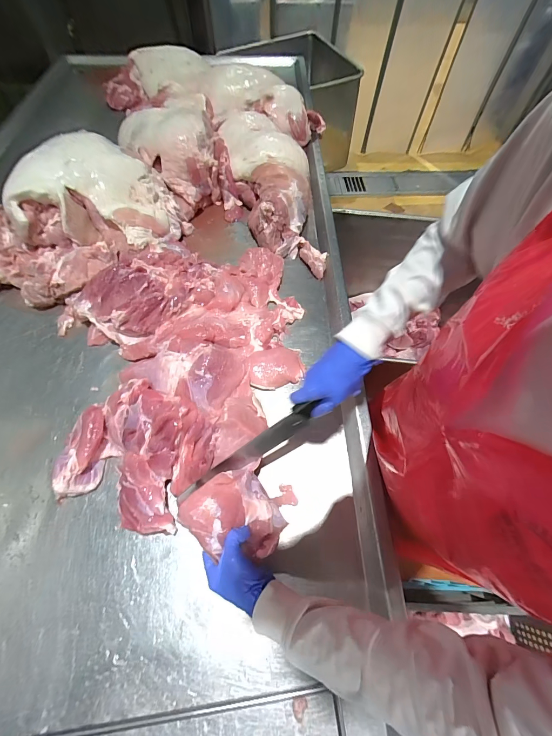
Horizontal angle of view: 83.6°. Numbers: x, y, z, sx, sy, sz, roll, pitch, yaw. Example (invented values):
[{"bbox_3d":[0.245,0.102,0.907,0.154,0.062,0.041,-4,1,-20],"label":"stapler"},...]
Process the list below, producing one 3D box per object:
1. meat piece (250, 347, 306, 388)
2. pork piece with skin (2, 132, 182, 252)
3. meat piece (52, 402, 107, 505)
[{"bbox_3d":[0.000,-0.004,0.669,0.118,0.025,0.086,-13,63,-8],"label":"meat piece"},{"bbox_3d":[-0.452,-0.454,0.787,0.309,0.154,0.316,1,62,-1],"label":"pork piece with skin"},{"bbox_3d":[-0.352,0.149,0.557,0.083,0.045,0.167,8,75,3],"label":"meat piece"}]

